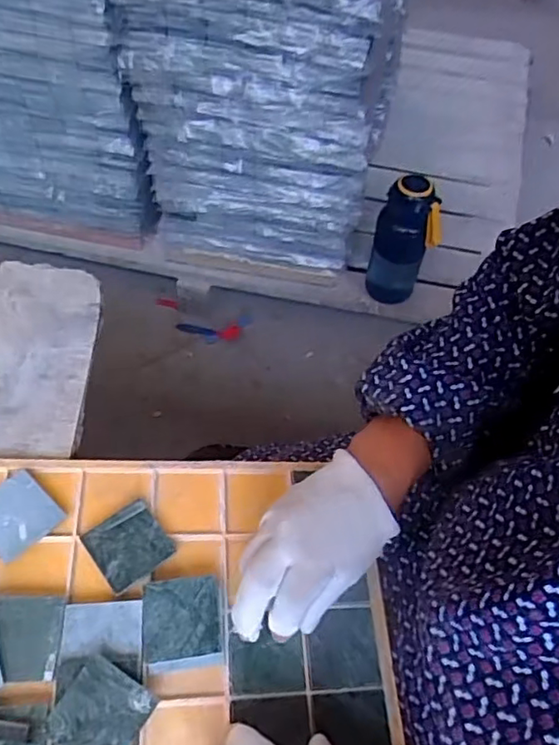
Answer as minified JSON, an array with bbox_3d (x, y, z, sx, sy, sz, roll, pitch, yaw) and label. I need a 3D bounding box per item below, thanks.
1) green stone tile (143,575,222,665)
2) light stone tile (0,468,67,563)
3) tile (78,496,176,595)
[{"bbox_3d":[-0.064,0.161,0.391,0.049,0.010,0.048,-6,56,-7],"label":"green stone tile"},{"bbox_3d":[-0.184,0.099,0.415,0.050,0.006,0.048,43,59,10],"label":"light stone tile"},{"bbox_3d":[-0.106,0.120,0.417,0.050,0.007,0.048,-33,64,-23],"label":"tile"}]

